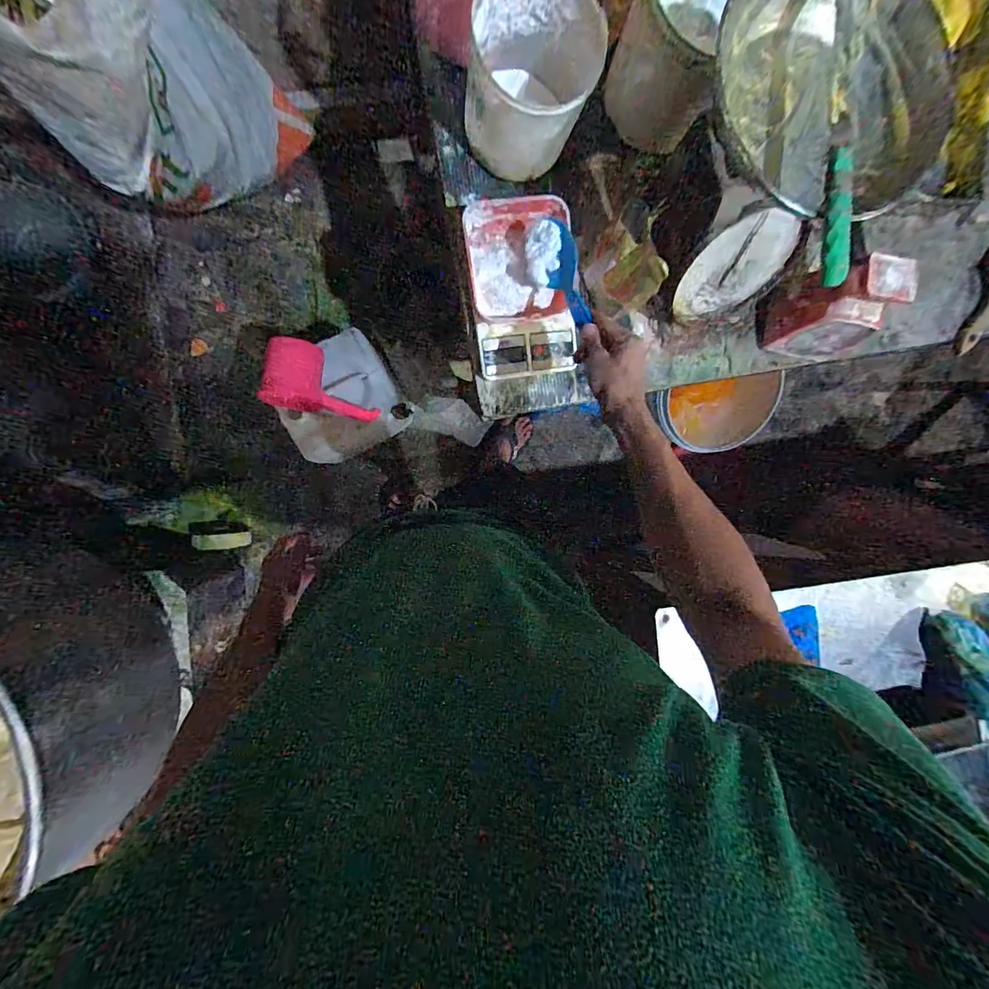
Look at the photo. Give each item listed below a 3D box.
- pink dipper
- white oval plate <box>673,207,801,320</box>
[{"bbox_3d":[-0.407,-0.263,1.058,0.258,0.103,0.156,9,88,-29],"label":"pink dipper"},{"bbox_3d":[0.340,-0.321,0.629,0.153,0.159,0.018,-15,65,1],"label":"white oval plate"}]

